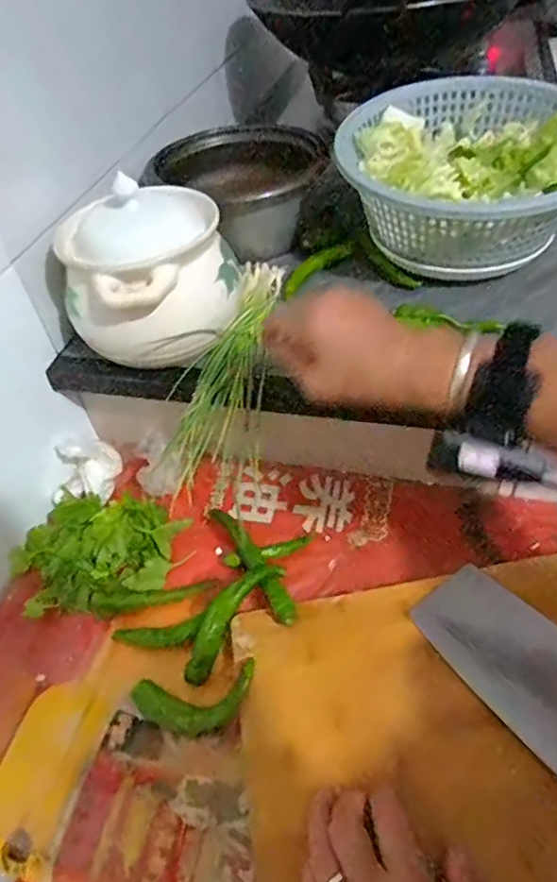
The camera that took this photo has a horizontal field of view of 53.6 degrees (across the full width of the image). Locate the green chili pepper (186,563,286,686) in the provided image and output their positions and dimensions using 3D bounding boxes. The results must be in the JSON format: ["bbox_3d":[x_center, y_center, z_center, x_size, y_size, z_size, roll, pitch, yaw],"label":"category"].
[{"bbox_3d":[-0.045,0.154,0.482,0.039,0.025,0.118,26,70,28],"label":"green chili pepper"}]

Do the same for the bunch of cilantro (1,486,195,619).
[{"bbox_3d":[-0.191,0.110,0.548,0.162,0.056,0.123,6,48,13],"label":"bunch of cilantro"}]

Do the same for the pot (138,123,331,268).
[{"bbox_3d":[-0.044,-0.309,0.681,0.175,0.097,0.162,-32,51,-22],"label":"pot"}]

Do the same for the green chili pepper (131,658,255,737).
[{"bbox_3d":[-0.070,0.215,0.456,0.101,0.021,0.046,-6,47,1],"label":"green chili pepper"}]

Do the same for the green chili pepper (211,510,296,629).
[{"bbox_3d":[-0.028,0.108,0.524,0.020,0.027,0.149,-28,50,-18],"label":"green chili pepper"}]

